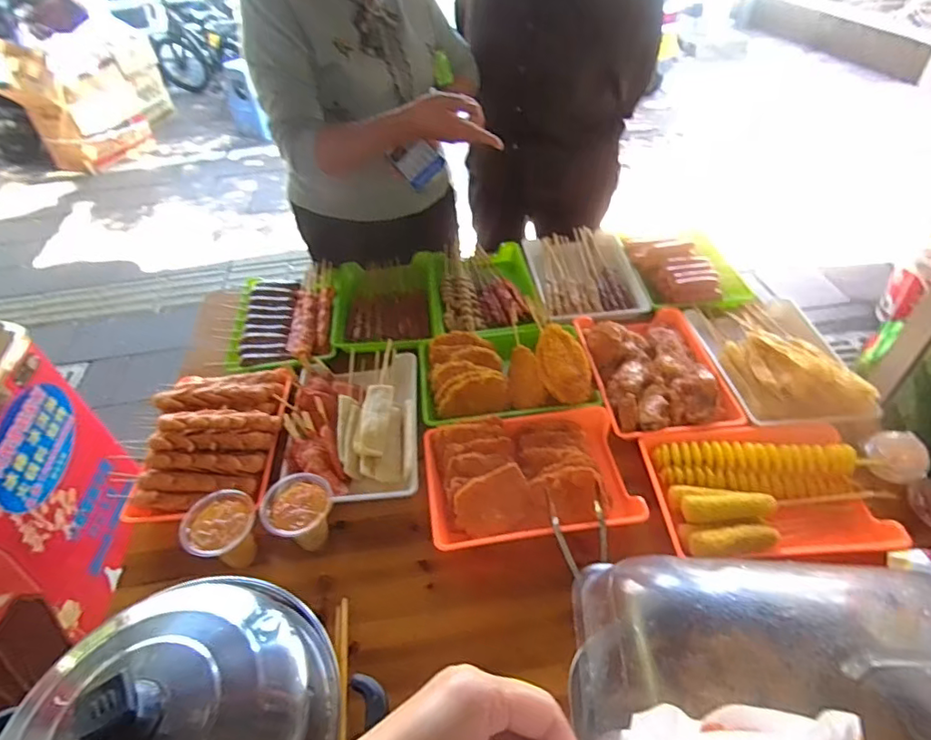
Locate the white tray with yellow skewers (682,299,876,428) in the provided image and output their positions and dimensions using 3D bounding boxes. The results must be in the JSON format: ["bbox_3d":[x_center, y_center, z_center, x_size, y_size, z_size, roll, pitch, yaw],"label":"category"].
[{"bbox_3d":[0.533,-0.045,0.916,0.194,0.066,0.306,-6,44,0],"label":"white tray with yellow skewers"}]

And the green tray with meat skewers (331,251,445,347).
[{"bbox_3d":[-0.163,-0.145,1.150,0.234,0.046,0.306,-4,44,2],"label":"green tray with meat skewers"}]

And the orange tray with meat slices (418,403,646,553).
[{"bbox_3d":[0.092,0.152,0.821,0.294,0.045,0.213,-8,44,-2],"label":"orange tray with meat slices"}]

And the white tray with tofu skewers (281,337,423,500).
[{"bbox_3d":[-0.184,0.088,0.902,0.213,0.045,0.320,-6,44,0],"label":"white tray with tofu skewers"}]

